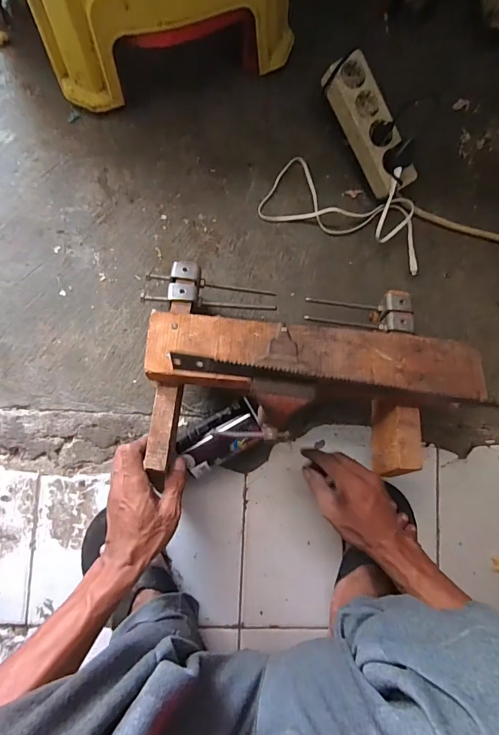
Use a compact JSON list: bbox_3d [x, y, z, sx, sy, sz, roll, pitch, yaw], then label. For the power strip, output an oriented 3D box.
[{"bbox_3d":[0.183,-0.360,0.584,0.072,0.047,0.199,-28,99,-6],"label":"power strip"}]

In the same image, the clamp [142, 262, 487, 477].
[{"bbox_3d":[0.073,0.004,0.524,0.401,0.143,0.243,7,84,-6],"label":"clamp"}]

